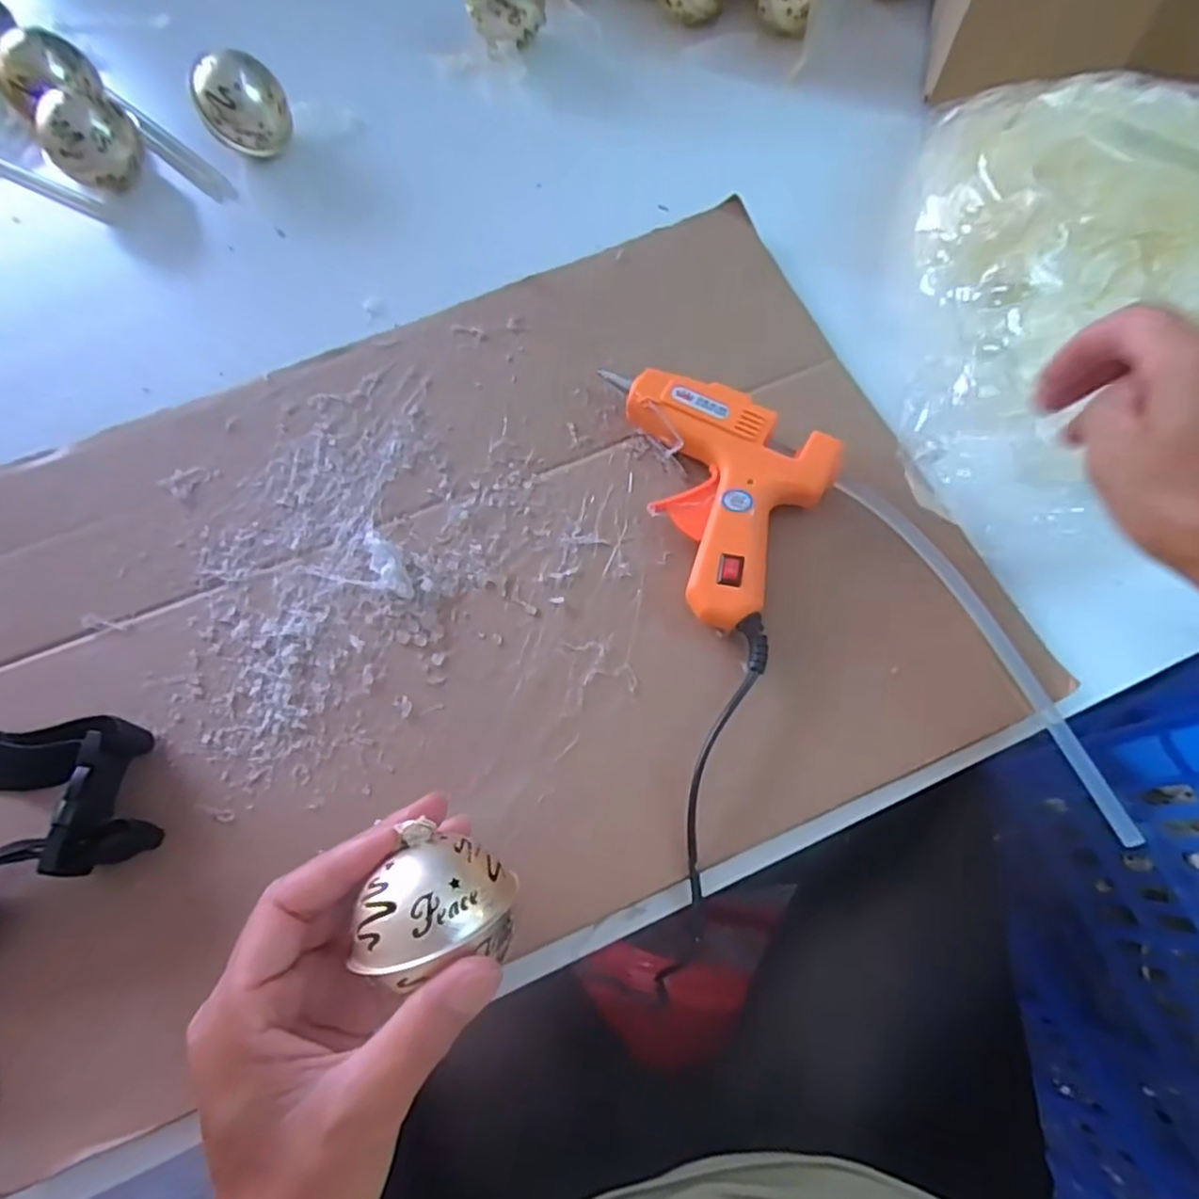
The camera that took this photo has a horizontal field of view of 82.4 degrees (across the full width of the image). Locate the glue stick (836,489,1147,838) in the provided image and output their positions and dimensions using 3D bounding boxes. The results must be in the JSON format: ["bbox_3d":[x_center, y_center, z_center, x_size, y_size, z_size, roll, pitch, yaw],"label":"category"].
[{"bbox_3d":[0.179,0.017,0.318,0.017,0.007,0.200,-28,72,-8],"label":"glue stick"}]

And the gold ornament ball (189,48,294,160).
[{"bbox_3d":[-0.225,-0.313,0.434,0.051,0.045,0.045,-27,72,-7],"label":"gold ornament ball"}]

